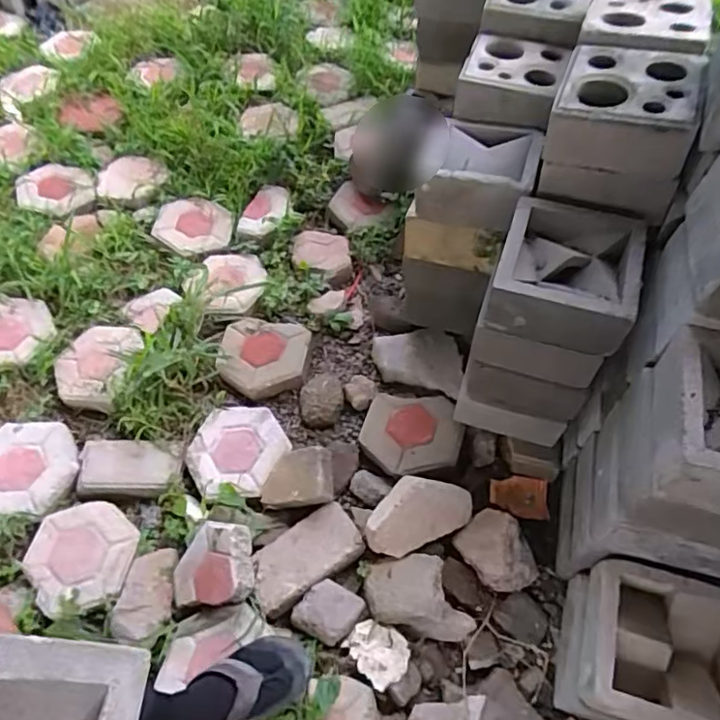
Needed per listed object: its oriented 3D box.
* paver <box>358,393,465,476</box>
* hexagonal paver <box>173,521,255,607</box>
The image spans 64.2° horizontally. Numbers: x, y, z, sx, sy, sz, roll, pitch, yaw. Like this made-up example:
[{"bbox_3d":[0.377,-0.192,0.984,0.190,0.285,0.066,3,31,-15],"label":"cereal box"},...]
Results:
[{"bbox_3d":[0.106,0.155,1.186,0.206,0.042,0.189,3,57,4],"label":"paver"},{"bbox_3d":[-0.267,0.369,1.047,0.157,0.055,0.143,-14,65,25],"label":"hexagonal paver"}]

